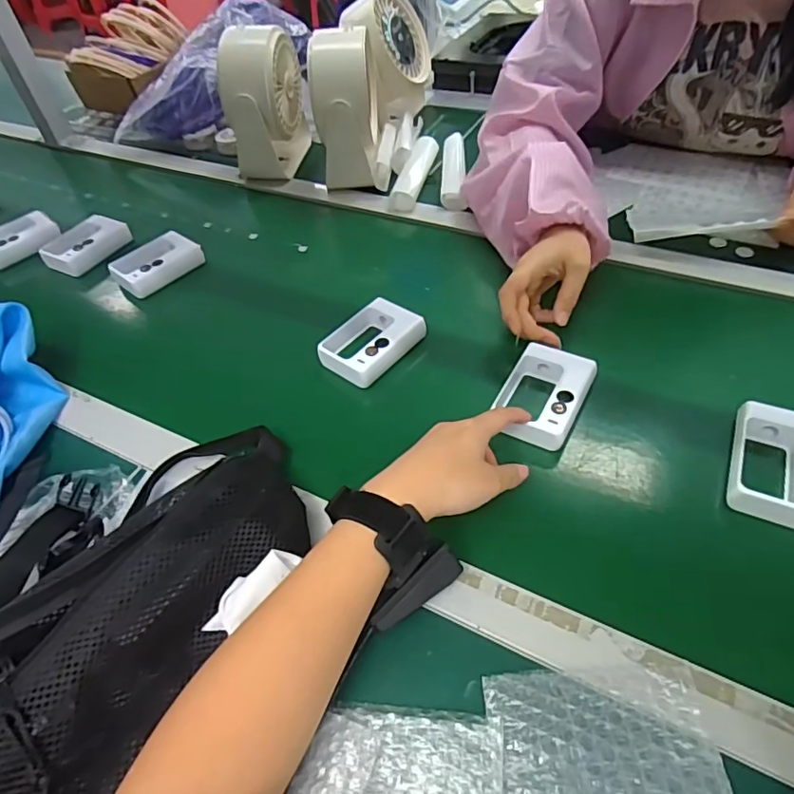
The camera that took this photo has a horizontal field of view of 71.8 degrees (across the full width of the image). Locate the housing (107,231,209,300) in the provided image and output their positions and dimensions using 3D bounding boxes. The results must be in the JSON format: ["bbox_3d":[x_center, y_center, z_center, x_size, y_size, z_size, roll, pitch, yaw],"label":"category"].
[{"bbox_3d":[-0.302,-0.169,0.685,0.065,0.028,0.102,33,59,31],"label":"housing"}]

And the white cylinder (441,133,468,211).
[{"bbox_3d":[0.079,-0.316,0.770,0.031,0.033,0.177,1,48,7],"label":"white cylinder"}]

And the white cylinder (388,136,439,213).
[{"bbox_3d":[0.029,-0.319,0.780,0.037,0.034,0.163,9,49,14],"label":"white cylinder"}]

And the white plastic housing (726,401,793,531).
[{"bbox_3d":[0.296,0.052,0.423,0.067,0.029,0.095,17,52,21],"label":"white plastic housing"}]

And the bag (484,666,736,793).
[{"bbox_3d":[0.117,0.210,0.297,0.120,0.014,0.118,-4,47,3],"label":"bag"}]

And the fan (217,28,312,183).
[{"bbox_3d":[-0.187,-0.423,0.789,0.083,0.179,0.119,5,48,10],"label":"fan"}]

